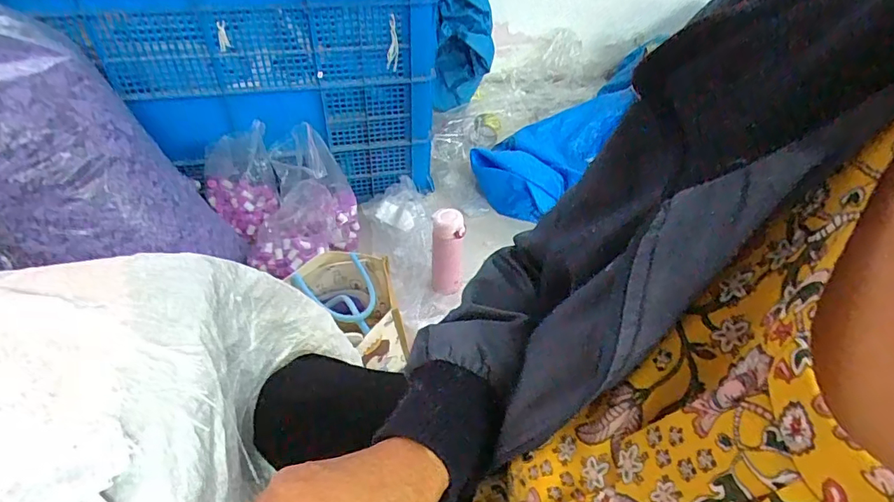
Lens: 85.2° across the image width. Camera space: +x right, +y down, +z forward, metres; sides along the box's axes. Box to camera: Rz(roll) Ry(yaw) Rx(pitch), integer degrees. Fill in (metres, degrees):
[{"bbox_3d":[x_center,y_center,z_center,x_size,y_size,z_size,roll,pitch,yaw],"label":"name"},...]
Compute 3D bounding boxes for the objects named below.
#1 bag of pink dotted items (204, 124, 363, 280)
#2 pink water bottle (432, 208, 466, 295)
[{"bbox_3d":[-0.352,-0.117,1.087,0.286,0.237,0.256,-27,54,-25],"label":"bag of pink dotted items"},{"bbox_3d":[0.005,0.001,1.037,0.071,0.188,0.064,-1,47,-5],"label":"pink water bottle"}]

